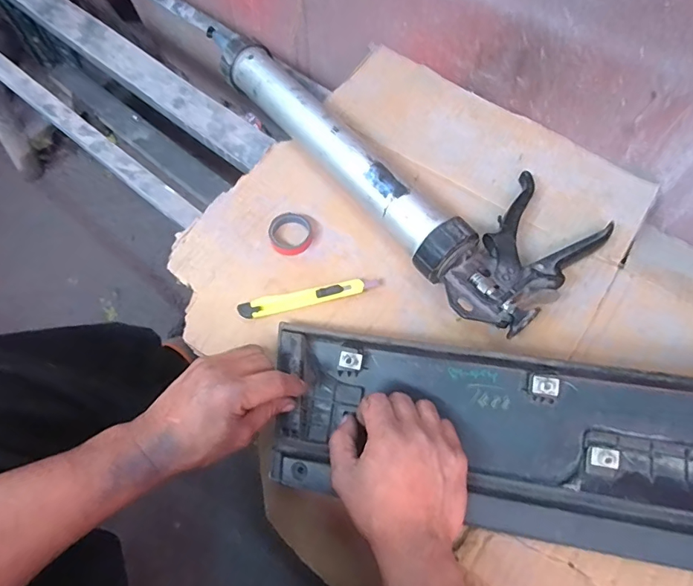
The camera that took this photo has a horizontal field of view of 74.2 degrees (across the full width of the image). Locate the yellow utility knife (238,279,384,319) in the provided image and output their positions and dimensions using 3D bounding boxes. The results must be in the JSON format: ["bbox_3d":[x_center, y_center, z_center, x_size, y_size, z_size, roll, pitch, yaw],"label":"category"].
[{"bbox_3d":[-0.036,0.003,0.463,0.144,0.012,0.019,-11,63,-2],"label":"yellow utility knife"}]

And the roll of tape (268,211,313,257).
[{"bbox_3d":[-0.059,-0.064,0.492,0.046,0.015,0.046,-1,63,3],"label":"roll of tape"}]

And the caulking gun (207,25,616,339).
[{"bbox_3d":[0.045,-0.176,0.527,0.192,0.057,0.506,-38,67,-15],"label":"caulking gun"}]

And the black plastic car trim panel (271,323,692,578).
[{"bbox_3d":[0.229,0.133,0.366,0.591,0.050,0.146,8,64,14],"label":"black plastic car trim panel"}]

